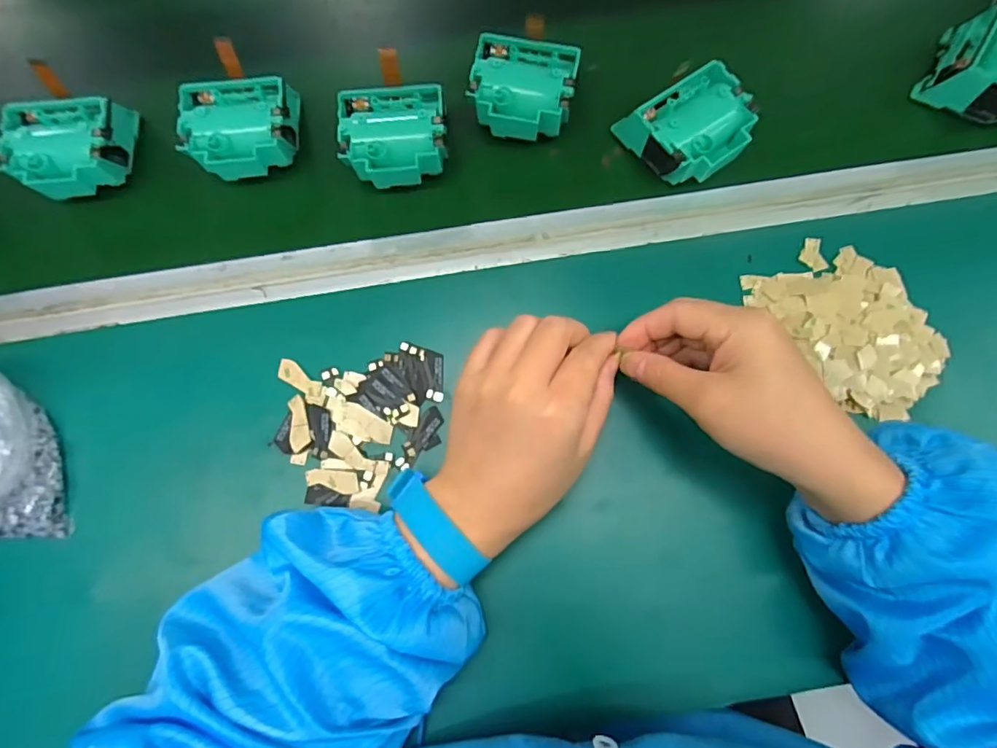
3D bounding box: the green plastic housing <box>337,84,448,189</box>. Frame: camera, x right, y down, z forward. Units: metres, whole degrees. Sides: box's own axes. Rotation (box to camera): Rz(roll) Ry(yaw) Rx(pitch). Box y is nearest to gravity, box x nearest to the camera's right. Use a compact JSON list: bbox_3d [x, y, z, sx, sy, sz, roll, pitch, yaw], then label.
[{"bbox_3d":[-0.075,-0.170,0.396,0.077,0.047,0.071,-1,76,-1],"label":"green plastic housing"}]

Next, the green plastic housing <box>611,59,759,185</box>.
[{"bbox_3d":[0.137,-0.177,0.387,0.072,0.042,0.075,-35,79,-9],"label":"green plastic housing"}]

